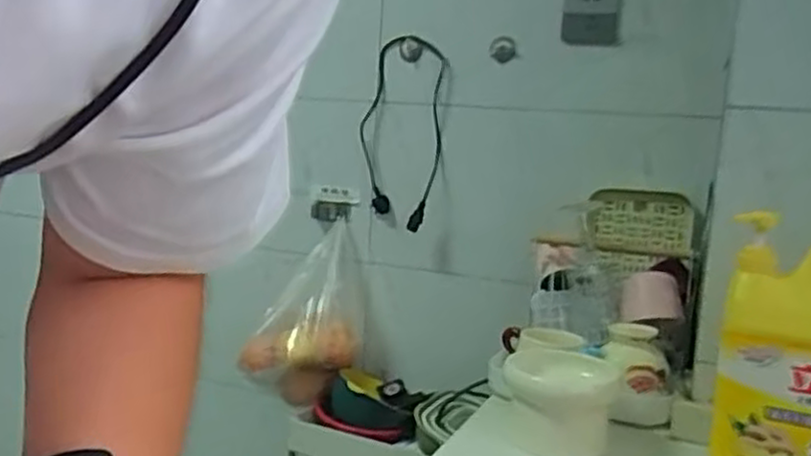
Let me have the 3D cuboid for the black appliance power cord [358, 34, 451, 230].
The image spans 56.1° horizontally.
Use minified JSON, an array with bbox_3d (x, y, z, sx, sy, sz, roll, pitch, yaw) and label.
[{"bbox_3d":[-0.007,-0.188,1.474,0.198,0.359,0.035,13,0,34],"label":"black appliance power cord"}]

